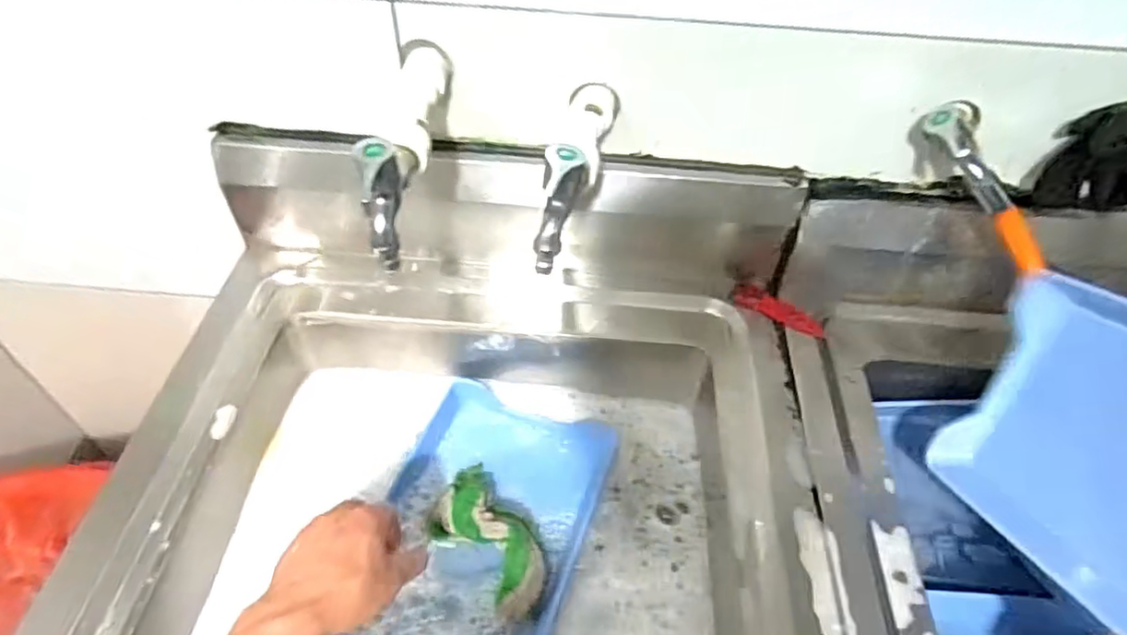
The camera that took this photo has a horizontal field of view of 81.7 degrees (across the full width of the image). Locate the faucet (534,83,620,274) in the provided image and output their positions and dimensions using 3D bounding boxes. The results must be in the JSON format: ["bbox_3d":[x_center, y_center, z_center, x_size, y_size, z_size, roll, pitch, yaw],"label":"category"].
[{"bbox_3d":[0.013,-0.139,0.534,0.044,0.079,0.226,9,49,4],"label":"faucet"}]

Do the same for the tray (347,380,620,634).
[{"bbox_3d":[-0.080,0.207,0.643,0.198,0.035,0.281,18,50,12],"label":"tray"}]

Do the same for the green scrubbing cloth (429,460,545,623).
[{"bbox_3d":[-0.071,0.201,0.621,0.077,0.052,0.158,-30,56,-26],"label":"green scrubbing cloth"}]

